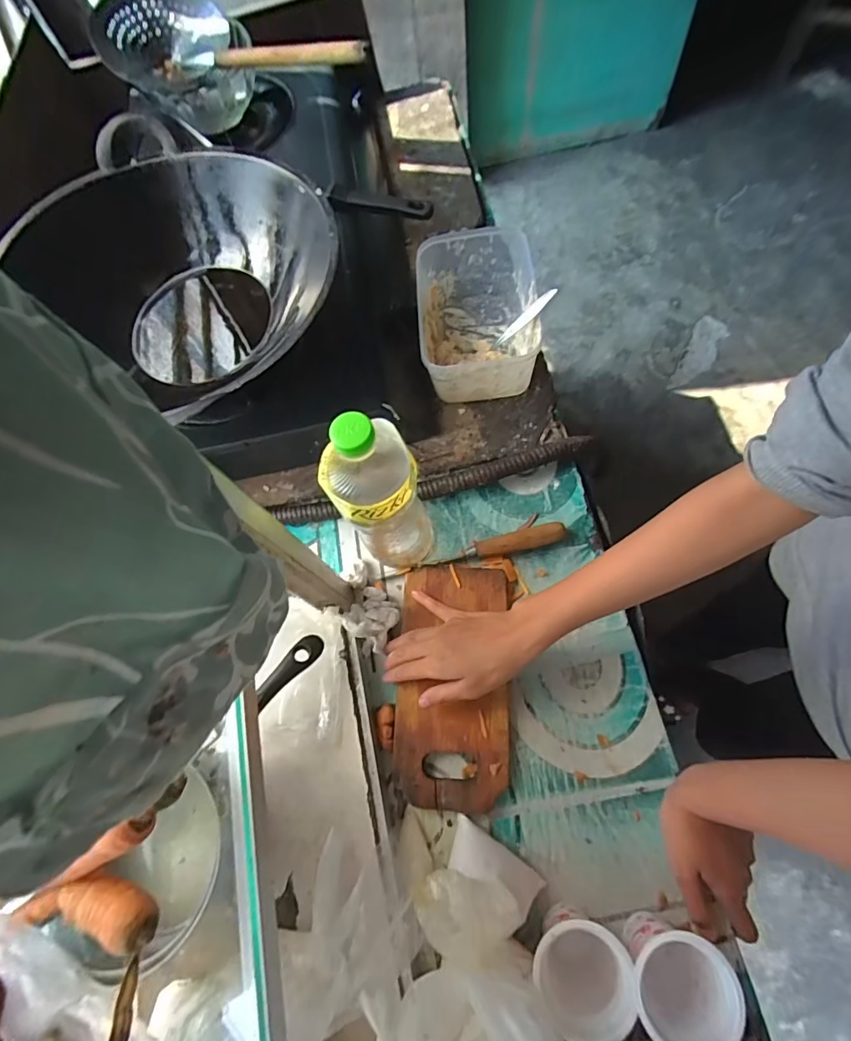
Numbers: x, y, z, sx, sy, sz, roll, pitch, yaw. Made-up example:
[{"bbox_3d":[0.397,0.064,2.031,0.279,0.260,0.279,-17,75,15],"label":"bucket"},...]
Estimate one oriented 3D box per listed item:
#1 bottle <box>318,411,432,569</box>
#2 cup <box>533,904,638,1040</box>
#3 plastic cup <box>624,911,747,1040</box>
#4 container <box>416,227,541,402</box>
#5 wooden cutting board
[{"bbox_3d":[-0.038,-0.020,0.442,0.075,0.223,0.085,-44,72,-10],"label":"bottle"},{"bbox_3d":[0.116,0.346,0.375,0.069,0.084,0.056,-17,69,-1],"label":"cup"},{"bbox_3d":[0.184,0.344,0.365,0.069,0.086,0.066,-2,70,5],"label":"plastic cup"},{"bbox_3d":[0.061,-0.252,0.596,0.133,0.091,0.204,-4,70,4],"label":"container"},{"bbox_3d":[0.028,0.161,0.490,0.110,0.019,0.232,3,69,0],"label":"wooden cutting board"}]

